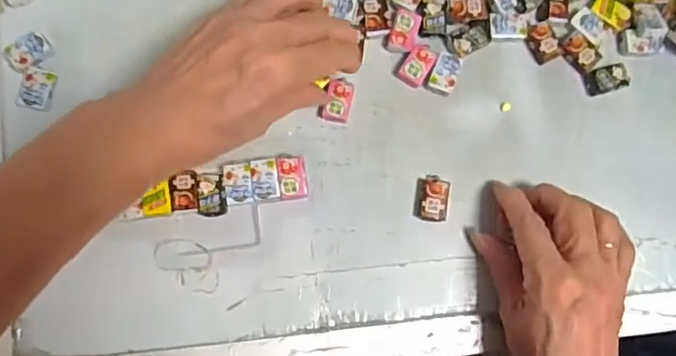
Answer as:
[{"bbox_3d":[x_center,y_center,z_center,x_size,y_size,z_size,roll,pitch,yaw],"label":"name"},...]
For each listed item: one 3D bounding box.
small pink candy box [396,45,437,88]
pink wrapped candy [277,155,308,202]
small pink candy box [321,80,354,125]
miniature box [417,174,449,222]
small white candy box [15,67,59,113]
[{"bbox_3d":[0.051,-0.073,0.372,0.017,0.005,0.027,32,82,1],"label":"small pink candy box"},{"bbox_3d":[-0.029,0.001,0.360,0.017,0.010,0.026,-4,83,-4],"label":"pink wrapped candy"},{"bbox_3d":[0.001,-0.050,0.369,0.017,0.007,0.027,12,82,-2],"label":"small pink candy box"},{"bbox_3d":[0.060,0.013,0.362,0.018,0.011,0.029,4,82,-3],"label":"miniature box"},{"bbox_3d":[-0.185,-0.054,0.350,0.020,0.004,0.025,10,82,-2],"label":"small white candy box"}]

